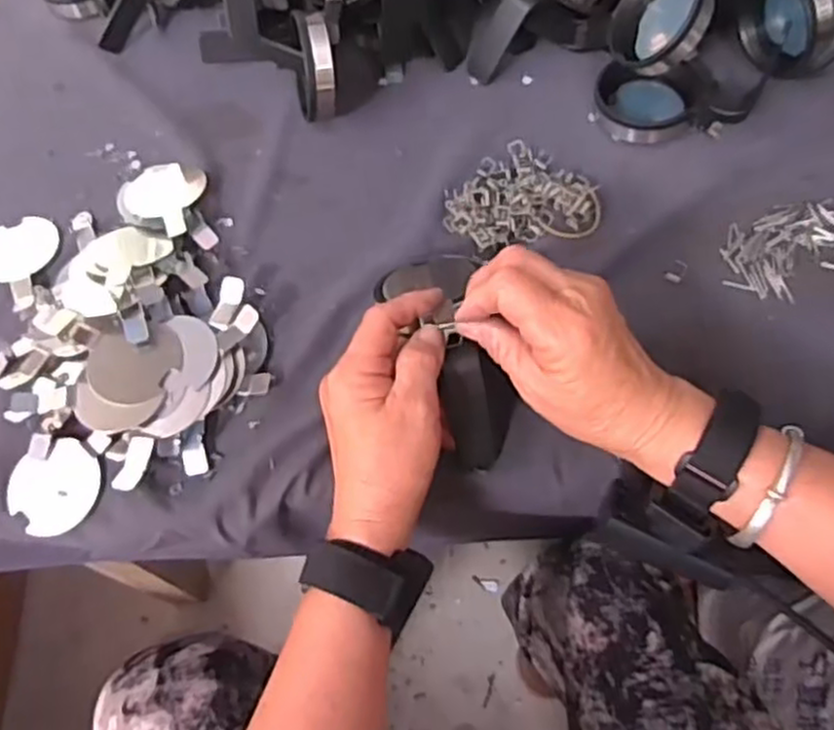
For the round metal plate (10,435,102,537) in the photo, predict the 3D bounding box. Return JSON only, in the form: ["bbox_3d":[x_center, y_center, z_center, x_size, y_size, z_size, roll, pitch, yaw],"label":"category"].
[{"bbox_3d":[-0.211,0.072,0.434,0.053,0.004,0.050,-1,73,5],"label":"round metal plate"}]

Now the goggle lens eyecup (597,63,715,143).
[{"bbox_3d":[0.165,-0.188,0.528,0.074,0.030,0.041,8,64,6],"label":"goggle lens eyecup"}]

